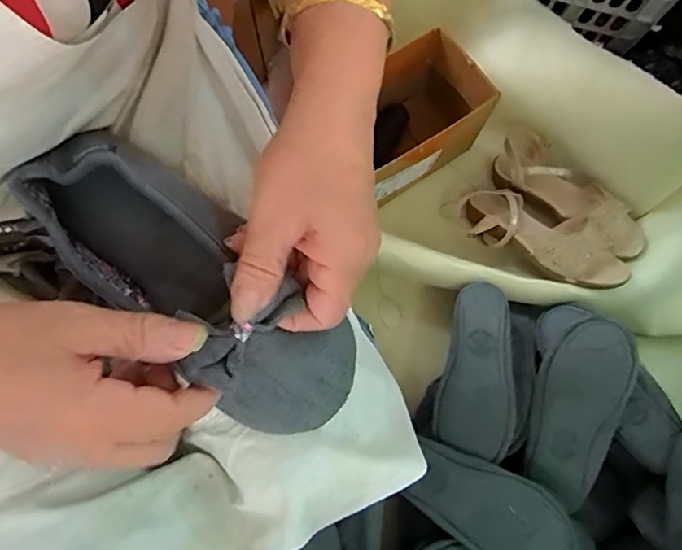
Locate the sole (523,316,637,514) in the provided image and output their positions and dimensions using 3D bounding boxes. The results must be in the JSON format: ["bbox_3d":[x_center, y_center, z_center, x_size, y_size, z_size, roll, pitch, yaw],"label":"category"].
[{"bbox_3d":[0.290,0.161,0.614,0.088,0.051,0.218,16,79,2],"label":"sole"}]

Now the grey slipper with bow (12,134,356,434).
[{"bbox_3d":[-0.088,0.001,0.293,0.220,0.057,0.079,40,81,10],"label":"grey slipper with bow"}]

